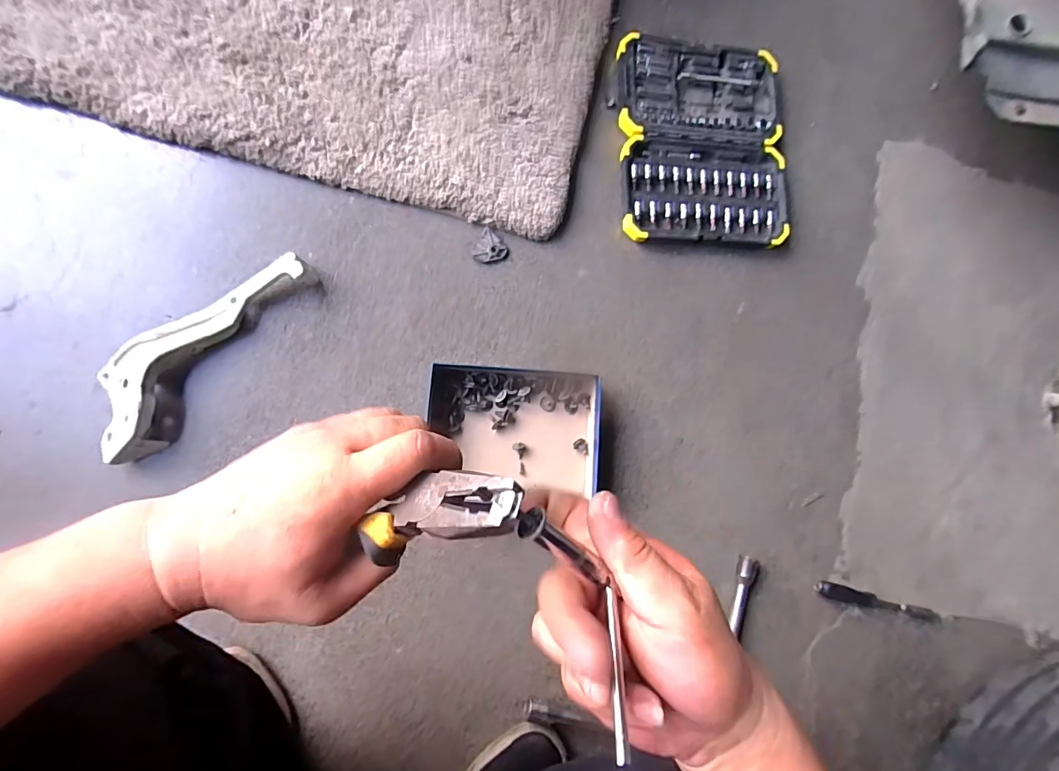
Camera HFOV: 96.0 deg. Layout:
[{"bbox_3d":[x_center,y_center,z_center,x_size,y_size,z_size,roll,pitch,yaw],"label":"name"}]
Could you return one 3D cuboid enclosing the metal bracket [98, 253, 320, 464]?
[{"bbox_3d":[-0.402,-0.064,0.581,0.109,0.041,0.289,38,81,-3],"label":"metal bracket"}]

